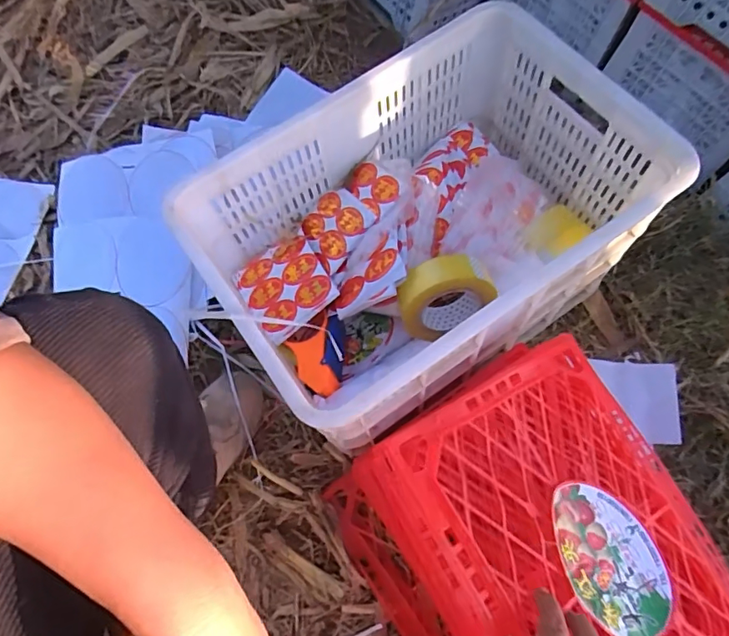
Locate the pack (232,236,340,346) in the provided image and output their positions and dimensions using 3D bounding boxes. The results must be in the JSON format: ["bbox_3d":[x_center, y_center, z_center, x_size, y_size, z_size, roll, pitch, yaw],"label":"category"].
[{"bbox_3d":[-0.114,-0.047,0.748,0.121,0.019,0.128,-35,71,6],"label":"pack"}]

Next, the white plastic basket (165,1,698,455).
[{"bbox_3d":[0.067,-0.118,0.702,0.537,0.268,0.375,-32,74,-17],"label":"white plastic basket"}]

